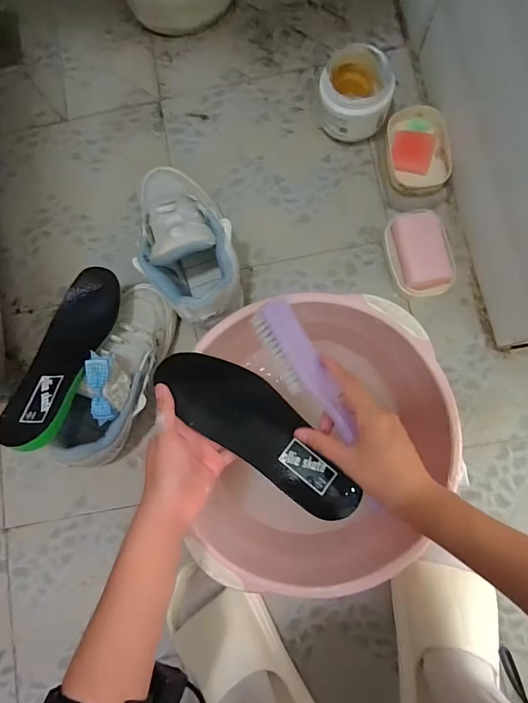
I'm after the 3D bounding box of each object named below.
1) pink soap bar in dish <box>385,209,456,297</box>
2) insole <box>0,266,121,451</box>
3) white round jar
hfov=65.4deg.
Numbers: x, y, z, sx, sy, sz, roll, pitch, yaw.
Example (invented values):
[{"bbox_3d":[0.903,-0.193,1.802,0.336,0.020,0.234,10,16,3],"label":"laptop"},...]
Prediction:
[{"bbox_3d":[0.217,-0.132,0.565,0.080,0.049,0.113,-10,81,2],"label":"pink soap bar in dish"},{"bbox_3d":[-0.235,0.002,0.482,0.074,0.033,0.231,8,59,5],"label":"insole"},{"bbox_3d":[0.131,-0.359,0.586,0.095,0.088,0.093,-1,81,4],"label":"white round jar"}]

